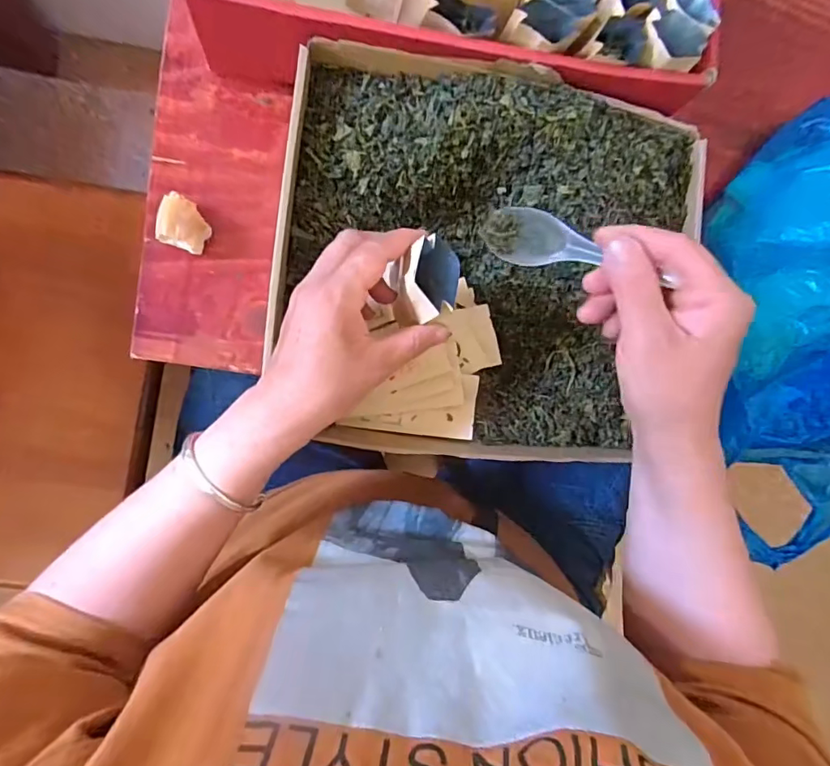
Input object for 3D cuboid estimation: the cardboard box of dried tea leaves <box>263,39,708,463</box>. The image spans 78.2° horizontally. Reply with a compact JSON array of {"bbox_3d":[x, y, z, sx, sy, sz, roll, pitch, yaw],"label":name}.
[{"bbox_3d":[0.060,-0.087,0.405,0.318,0.078,0.293,7,88,-9],"label":"cardboard box of dried tea leaves"}]

